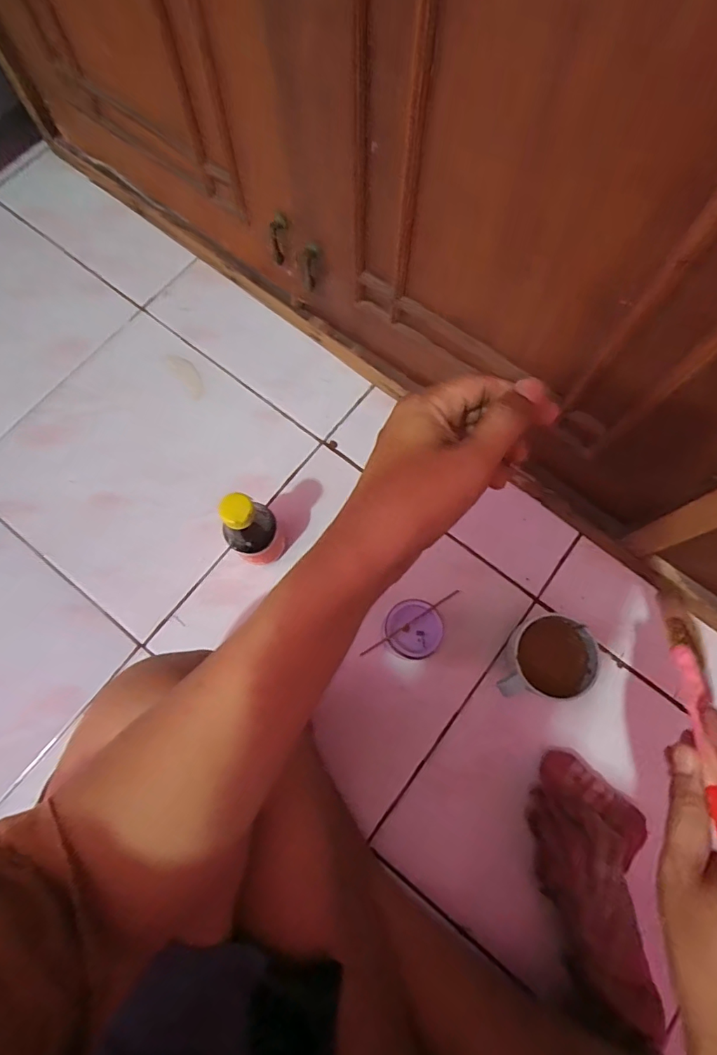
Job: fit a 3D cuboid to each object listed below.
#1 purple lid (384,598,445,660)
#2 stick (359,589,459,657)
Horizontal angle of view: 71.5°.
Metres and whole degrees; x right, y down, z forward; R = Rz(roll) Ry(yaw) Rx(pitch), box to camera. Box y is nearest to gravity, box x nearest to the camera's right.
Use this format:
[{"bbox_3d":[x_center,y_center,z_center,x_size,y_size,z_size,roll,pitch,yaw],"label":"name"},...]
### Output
[{"bbox_3d":[0.053,0.097,0.476,0.053,0.014,0.053,27,77,8],"label":"purple lid"},{"bbox_3d":[0.050,0.092,0.476,0.111,0.004,0.005,-32,77,-8],"label":"stick"}]

